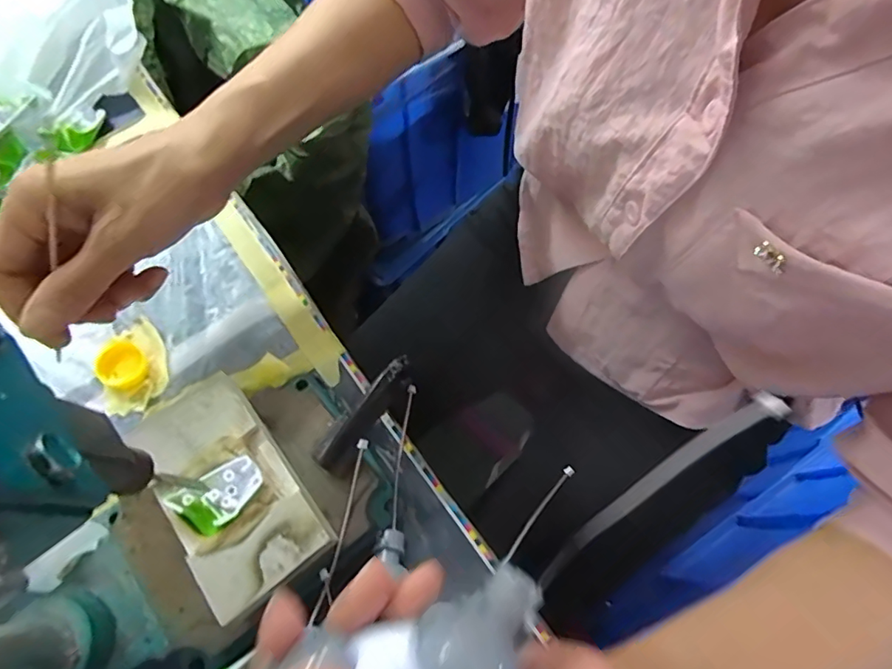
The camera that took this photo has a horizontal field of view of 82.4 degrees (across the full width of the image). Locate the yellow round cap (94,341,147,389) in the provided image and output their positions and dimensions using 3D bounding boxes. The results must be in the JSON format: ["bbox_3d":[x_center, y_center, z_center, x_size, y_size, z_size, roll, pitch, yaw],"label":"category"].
[{"bbox_3d":[-0.209,0.020,0.329,0.030,0.008,0.028,0,69,1],"label":"yellow round cap"}]

